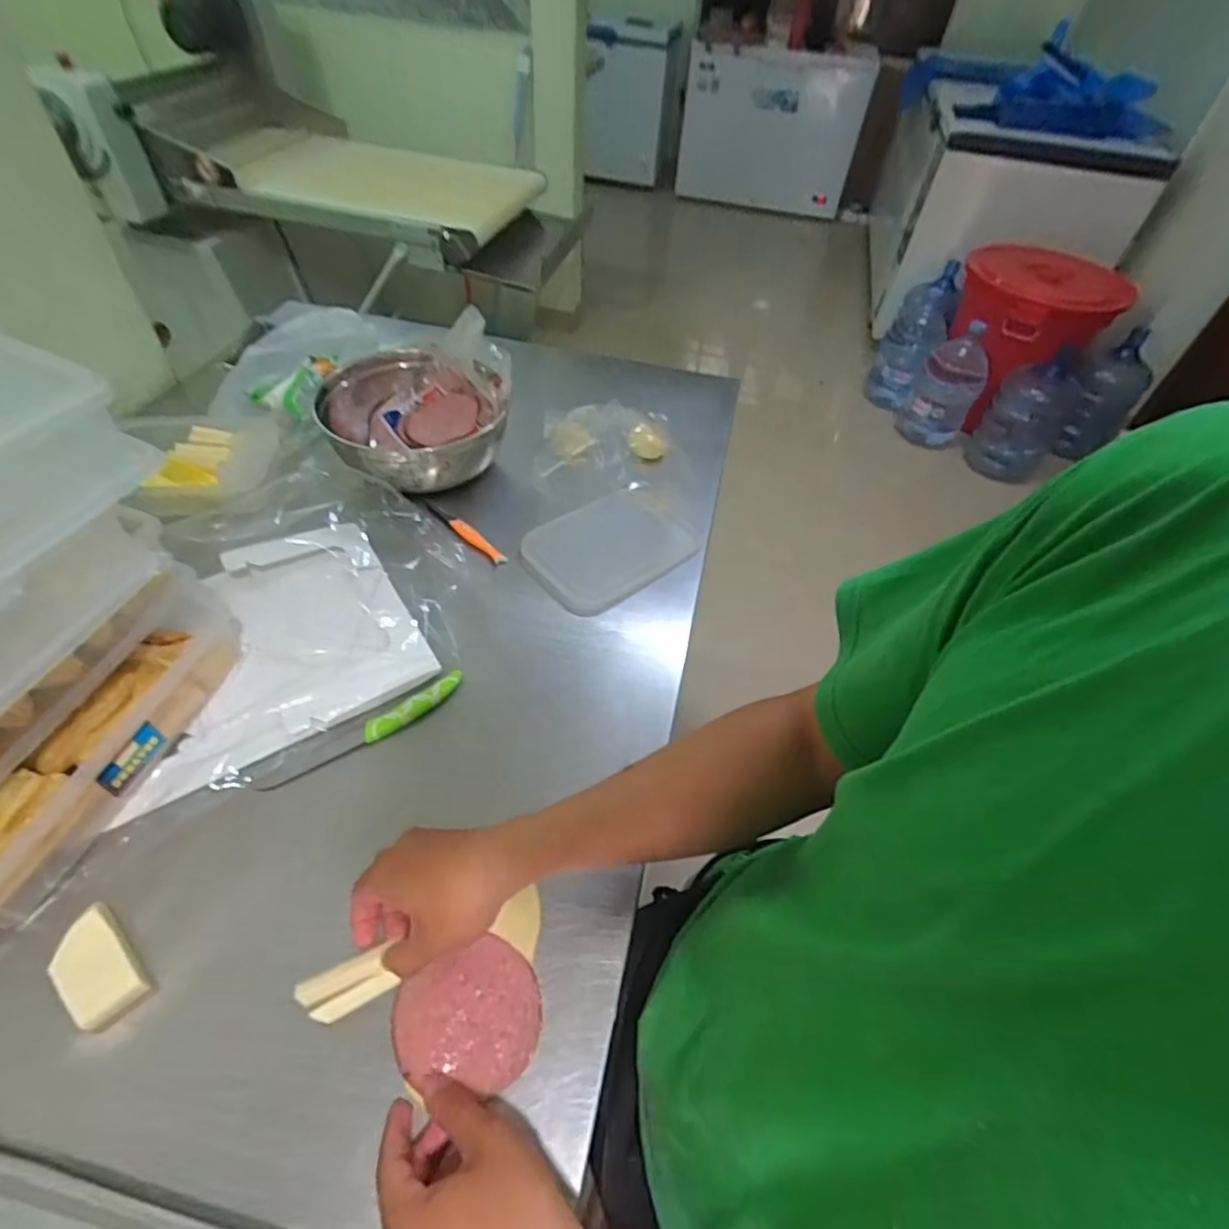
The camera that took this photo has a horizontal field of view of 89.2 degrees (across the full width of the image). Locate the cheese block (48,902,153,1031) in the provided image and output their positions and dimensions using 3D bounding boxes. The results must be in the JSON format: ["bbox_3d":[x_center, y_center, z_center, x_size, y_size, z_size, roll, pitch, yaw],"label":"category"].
[{"bbox_3d":[-0.361,0.246,0.435,0.074,0.021,0.042,37,57,24],"label":"cheese block"}]

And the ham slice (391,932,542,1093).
[{"bbox_3d":[-0.100,0.270,0.433,0.096,0.007,0.082,13,52,-1],"label":"ham slice"}]

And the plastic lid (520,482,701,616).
[{"bbox_3d":[-0.002,-0.085,0.740,0.205,0.015,0.131,-32,58,-27],"label":"plastic lid"}]

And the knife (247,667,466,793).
[{"bbox_3d":[-0.228,0.103,0.566,0.190,0.012,0.031,-23,55,-21],"label":"knife"}]

